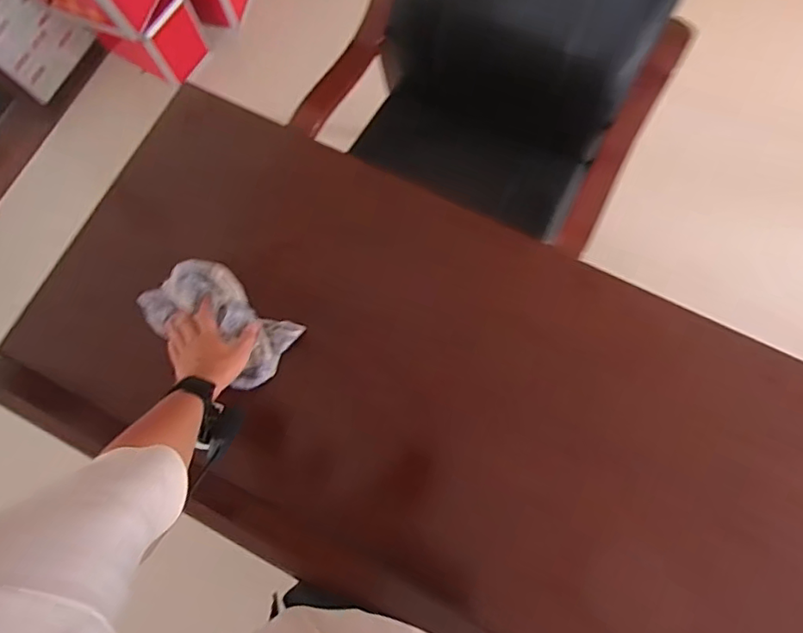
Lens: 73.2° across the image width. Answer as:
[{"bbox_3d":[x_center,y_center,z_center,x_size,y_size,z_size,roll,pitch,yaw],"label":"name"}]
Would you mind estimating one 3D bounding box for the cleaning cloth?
[{"bbox_3d":[-0.264,0.003,0.779,0.218,0.044,0.126,32,79,9],"label":"cleaning cloth"}]

